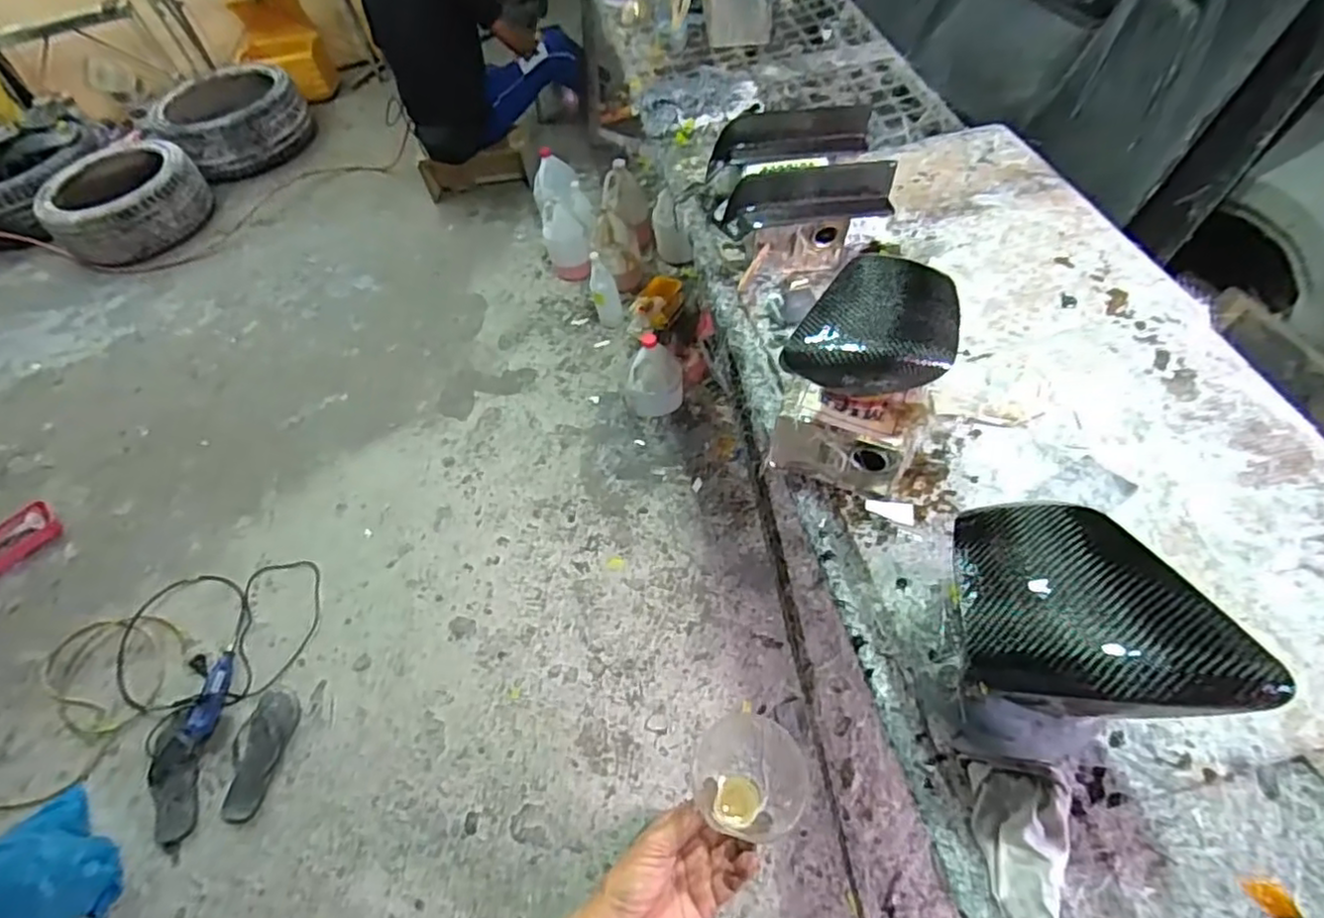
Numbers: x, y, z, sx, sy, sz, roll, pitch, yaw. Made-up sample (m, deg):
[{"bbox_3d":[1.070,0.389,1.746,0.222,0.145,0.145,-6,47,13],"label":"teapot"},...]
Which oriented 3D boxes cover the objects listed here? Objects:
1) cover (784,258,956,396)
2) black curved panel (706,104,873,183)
[{"bbox_3d":[0.254,-0.151,0.742,0.153,0.053,0.229,27,63,25],"label":"cover"},{"bbox_3d":[0.222,-0.567,1.183,0.285,0.060,0.083,-4,100,5],"label":"black curved panel"}]

